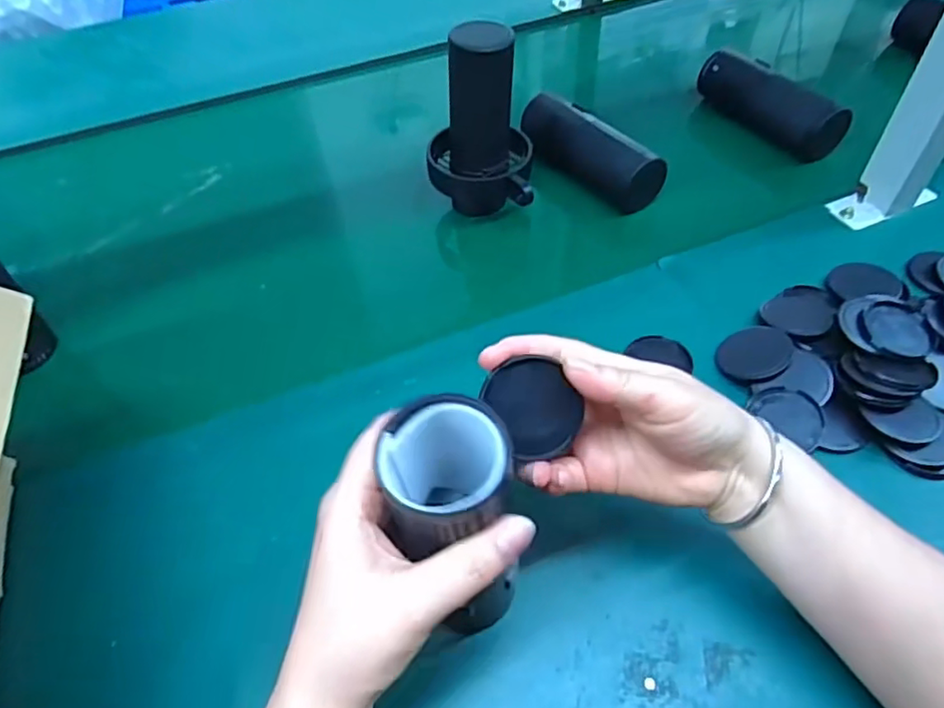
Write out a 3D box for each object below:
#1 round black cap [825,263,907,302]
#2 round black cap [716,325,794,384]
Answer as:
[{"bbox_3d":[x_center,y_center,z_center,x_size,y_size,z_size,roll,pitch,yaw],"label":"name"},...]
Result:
[{"bbox_3d":[0.318,-0.060,0.493,0.051,0.005,0.051,-6,38,5],"label":"round black cap"},{"bbox_3d":[0.208,0.000,0.447,0.051,0.004,0.046,-39,46,-3],"label":"round black cap"}]

